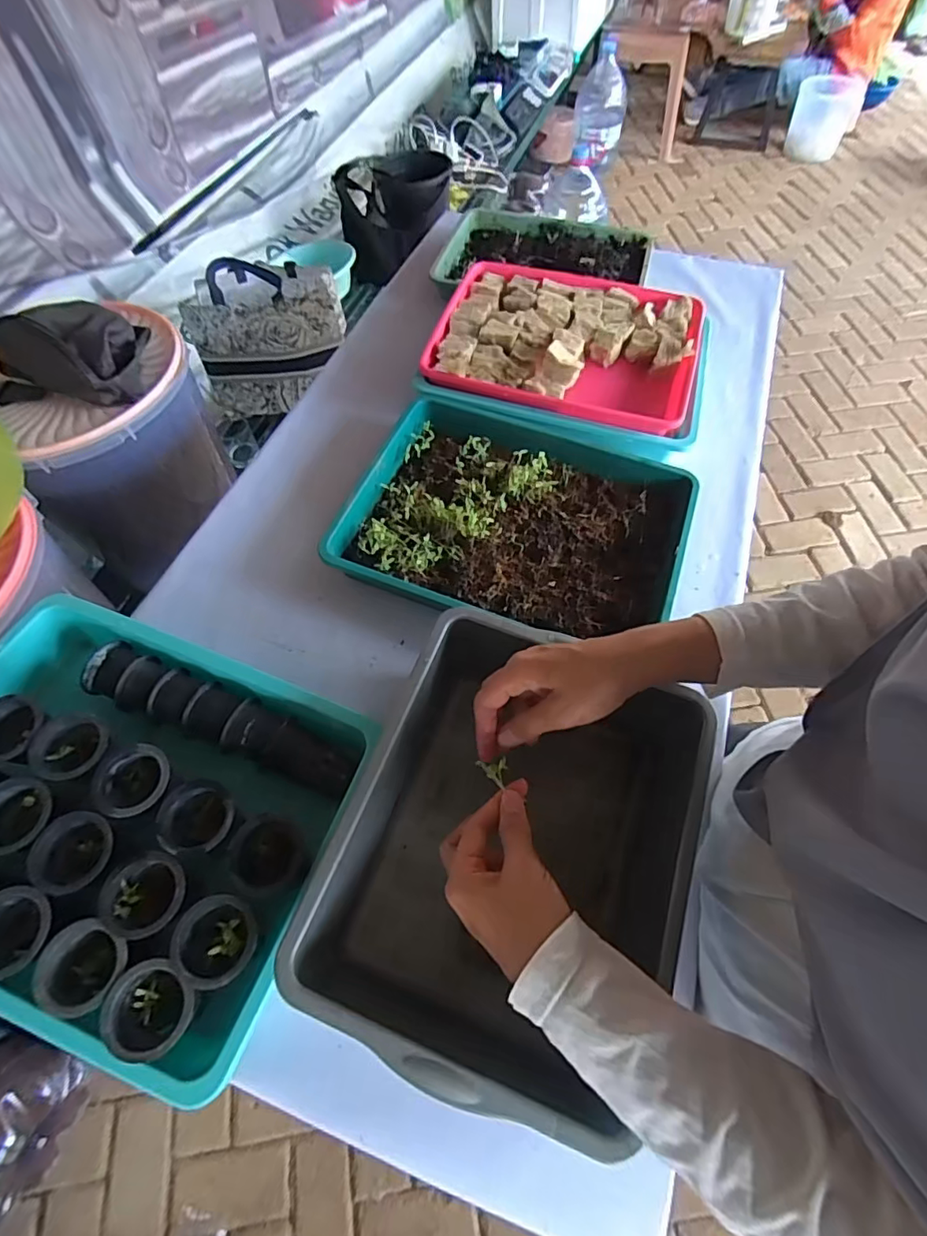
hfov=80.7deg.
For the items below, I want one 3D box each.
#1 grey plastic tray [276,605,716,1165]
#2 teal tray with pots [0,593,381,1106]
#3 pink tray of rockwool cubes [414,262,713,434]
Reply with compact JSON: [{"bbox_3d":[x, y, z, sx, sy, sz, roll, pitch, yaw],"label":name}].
[{"bbox_3d":[0.040,0.165,0.413,0.243,0.103,0.298,15,62,11],"label":"grey plastic tray"},{"bbox_3d":[-0.264,0.146,0.430,0.345,0.095,0.260,18,62,13],"label":"teal tray with pots"},{"bbox_3d":[0.130,-0.342,0.696,0.315,0.066,0.241,14,62,11],"label":"pink tray of rockwool cubes"}]

